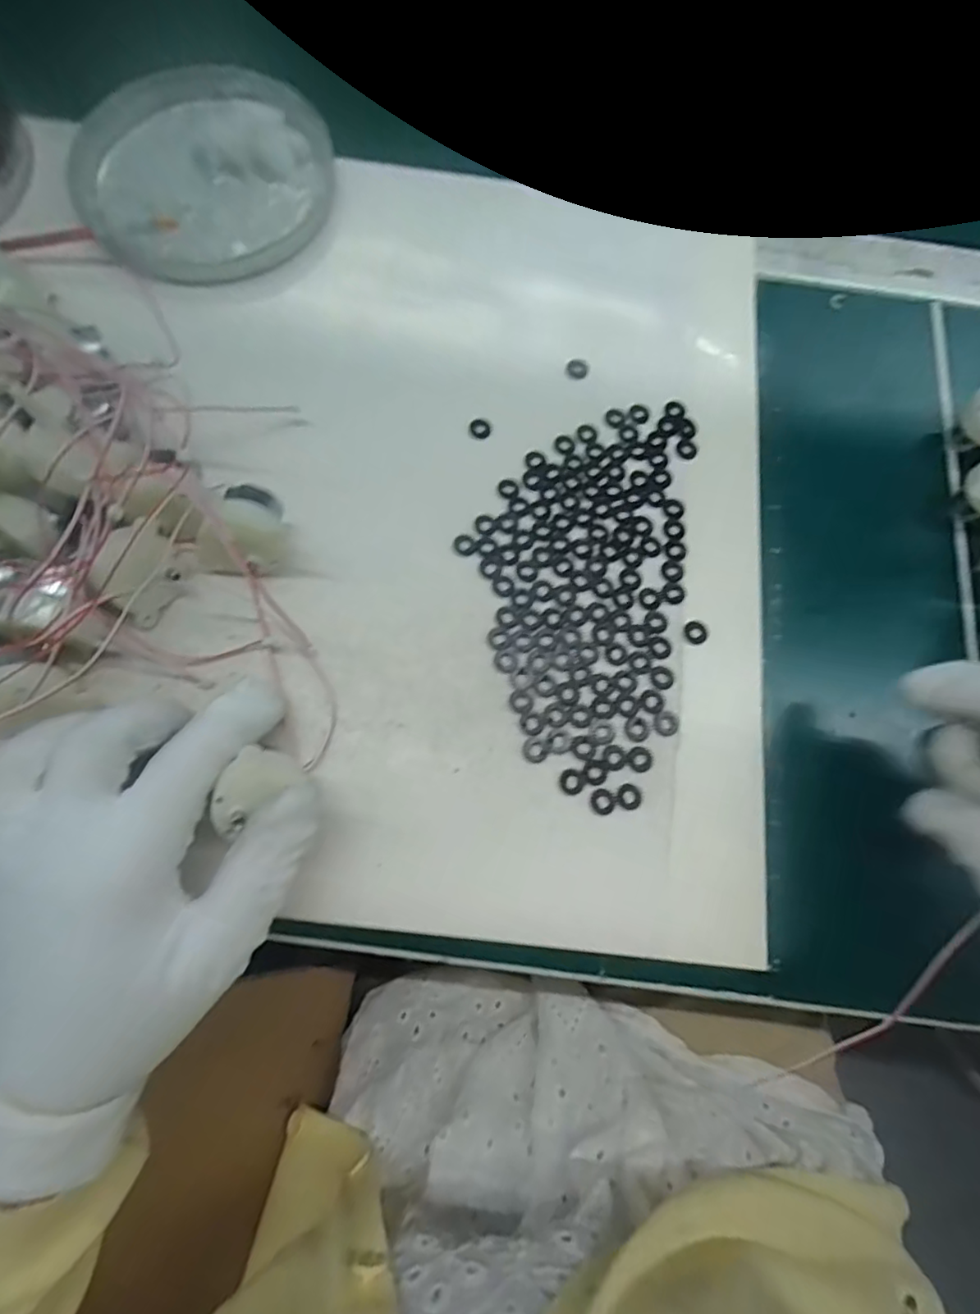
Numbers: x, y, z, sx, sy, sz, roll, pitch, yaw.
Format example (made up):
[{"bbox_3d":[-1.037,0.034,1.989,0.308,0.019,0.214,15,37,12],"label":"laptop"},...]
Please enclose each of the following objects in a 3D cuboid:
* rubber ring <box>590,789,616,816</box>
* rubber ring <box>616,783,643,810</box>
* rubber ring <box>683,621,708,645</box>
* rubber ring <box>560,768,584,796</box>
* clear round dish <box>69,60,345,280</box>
[{"bbox_3d":[0.046,0.058,0.225,0.010,0.004,0.010,1,75,-3],"label":"rubber ring"},{"bbox_3d":[0.057,0.056,0.226,0.010,0.004,0.010,1,75,-3],"label":"rubber ring"},{"bbox_3d":[0.091,-0.011,0.246,0.010,0.004,0.009,40,77,8],"label":"rubber ring"},{"bbox_3d":[0.033,0.050,0.226,0.010,0.004,0.010,1,75,-3],"label":"rubber ring"},{"bbox_3d":[-0.149,-0.259,0.298,0.126,0.025,0.137,1,75,-3],"label":"clear round dish"}]

